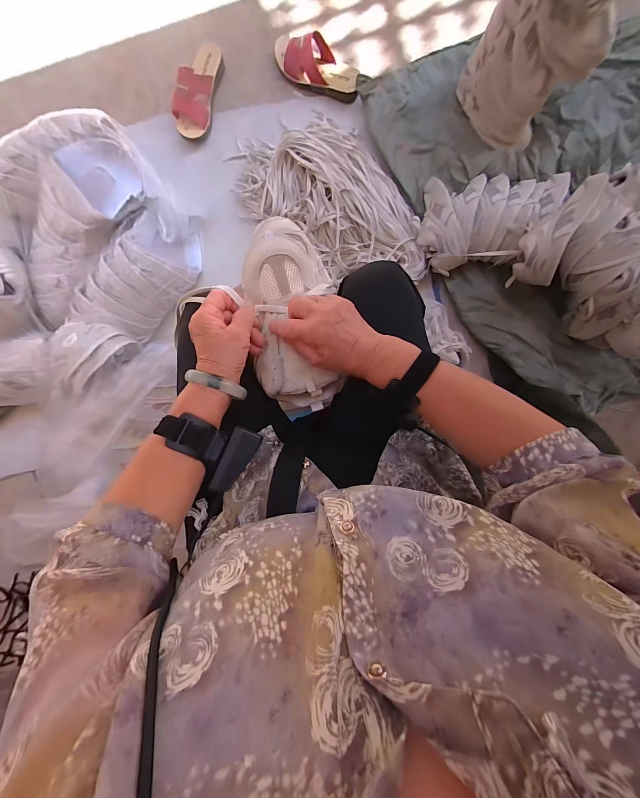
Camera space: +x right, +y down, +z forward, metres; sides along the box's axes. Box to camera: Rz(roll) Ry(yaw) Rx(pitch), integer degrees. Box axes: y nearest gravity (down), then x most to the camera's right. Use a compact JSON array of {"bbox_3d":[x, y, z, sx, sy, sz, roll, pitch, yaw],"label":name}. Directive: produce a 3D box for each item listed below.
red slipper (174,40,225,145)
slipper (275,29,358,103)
[{"bbox_3d":[-0.304,-0.760,0.768,0.086,0.065,0.220,13,95,-2],"label":"red slipper"},{"bbox_3d":[-0.008,-0.834,0.785,0.231,0.069,0.082,20,95,-3],"label":"slipper"}]

